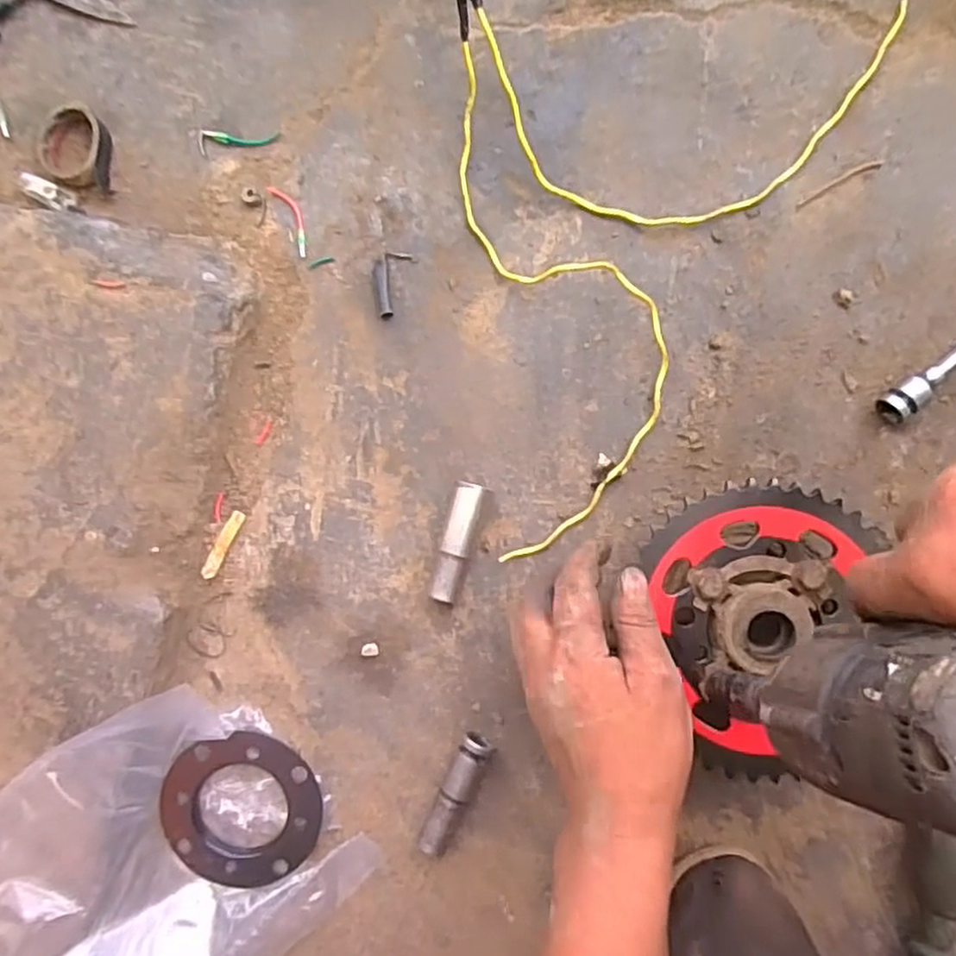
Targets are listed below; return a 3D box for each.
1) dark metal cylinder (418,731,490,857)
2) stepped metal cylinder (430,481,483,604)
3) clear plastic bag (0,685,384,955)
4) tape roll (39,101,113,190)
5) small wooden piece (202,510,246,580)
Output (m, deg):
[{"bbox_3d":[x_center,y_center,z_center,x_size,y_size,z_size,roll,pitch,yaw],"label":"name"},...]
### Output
[{"bbox_3d":[-0.015,0.200,0.440,0.018,0.021,0.078,24,89,5],"label":"dark metal cylinder"},{"bbox_3d":[-0.013,0.041,0.450,0.018,0.023,0.077,15,88,5],"label":"stepped metal cylinder"},{"bbox_3d":[-0.200,0.244,0.422,0.196,0.067,0.180,-40,85,1],"label":"clear plastic bag"},{"bbox_3d":[-0.281,-0.232,0.482,0.049,0.014,0.057,2,87,4],"label":"tape roll"},{"bbox_3d":[-0.169,0.044,0.458,0.009,0.006,0.047,26,89,5],"label":"small wooden piece"}]

